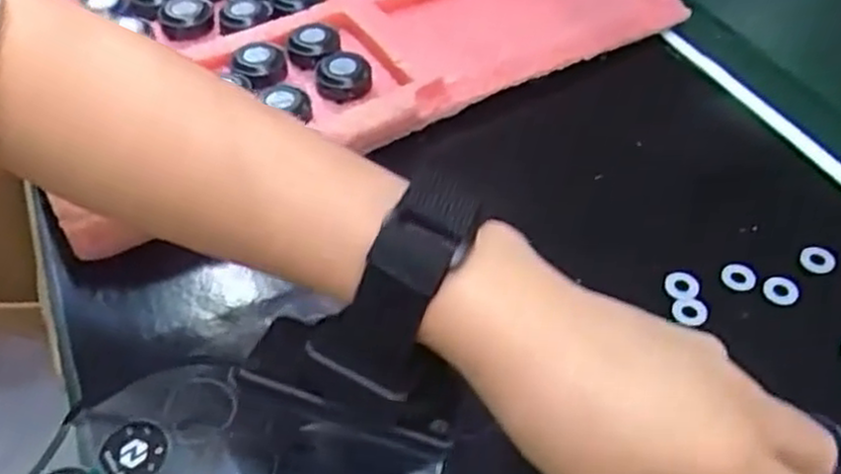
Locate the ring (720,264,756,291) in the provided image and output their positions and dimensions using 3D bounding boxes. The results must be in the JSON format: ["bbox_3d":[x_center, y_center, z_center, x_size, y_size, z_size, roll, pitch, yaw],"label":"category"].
[{"bbox_3d":[0.140,0.018,0.338,0.014,0.005,0.011,24,52,20],"label":"ring"}]

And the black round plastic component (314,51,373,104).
[{"bbox_3d":[-0.041,-0.084,0.400,0.026,0.016,0.025,0,47,0],"label":"black round plastic component"}]

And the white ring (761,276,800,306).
[{"bbox_3d":[0.156,0.022,0.332,0.015,0.004,0.012,25,52,22],"label":"white ring"}]

